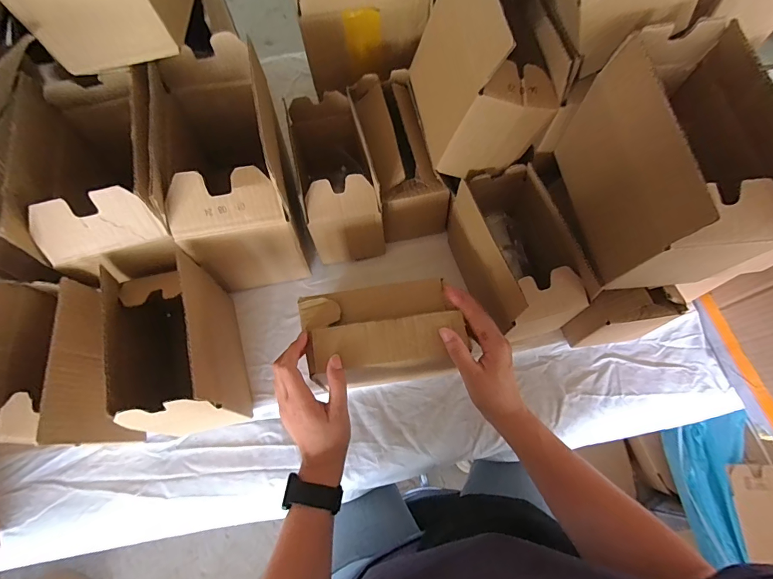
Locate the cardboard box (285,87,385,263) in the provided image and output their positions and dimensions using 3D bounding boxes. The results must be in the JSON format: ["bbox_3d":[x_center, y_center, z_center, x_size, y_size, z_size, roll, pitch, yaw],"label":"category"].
[{"bbox_3d":[-0.073,-0.150,0.554,0.096,0.149,0.184,-13,68,-5],"label":"cardboard box"}]

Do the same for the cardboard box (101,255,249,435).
[{"bbox_3d":[-0.242,0.073,0.464,0.094,0.163,0.186,-17,68,-6],"label":"cardboard box"}]

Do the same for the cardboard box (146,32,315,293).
[{"bbox_3d":[-0.204,-0.157,0.517,0.141,0.199,0.253,-15,68,-5],"label":"cardboard box"}]

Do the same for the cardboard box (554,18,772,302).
[{"bbox_3d":[0.249,-0.108,0.347,0.099,0.150,0.180,-8,68,-2],"label":"cardboard box"}]

